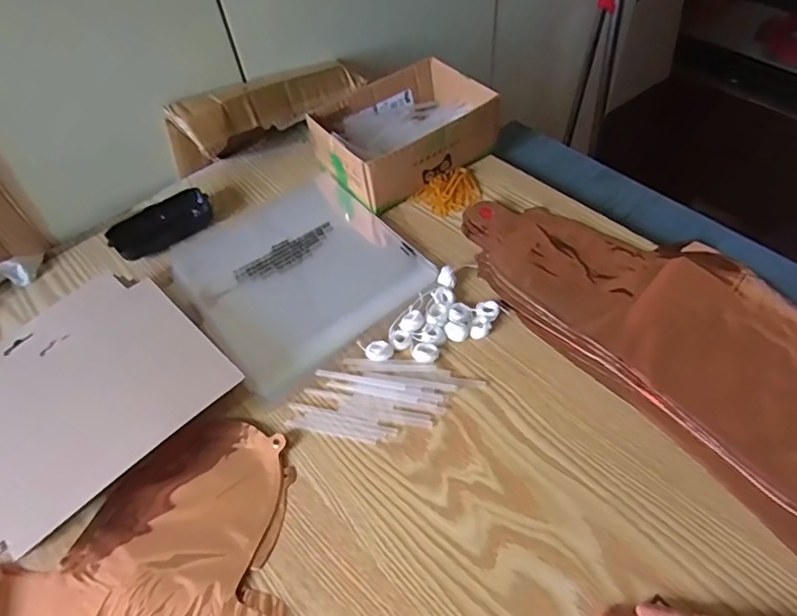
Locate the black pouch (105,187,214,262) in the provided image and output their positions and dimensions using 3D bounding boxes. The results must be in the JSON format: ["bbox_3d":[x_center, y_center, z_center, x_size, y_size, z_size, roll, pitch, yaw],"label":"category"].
[{"bbox_3d":[-0.266,-0.095,0.602,0.110,0.021,0.056,-39,59,-22],"label":"black pouch"}]

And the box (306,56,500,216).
[{"bbox_3d":[0.006,-0.204,0.628,0.185,0.072,0.135,-34,57,-19],"label":"box"}]

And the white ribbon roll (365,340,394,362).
[{"bbox_3d":[-0.017,0.039,0.473,0.022,0.010,0.017,14,55,15],"label":"white ribbon roll"}]

